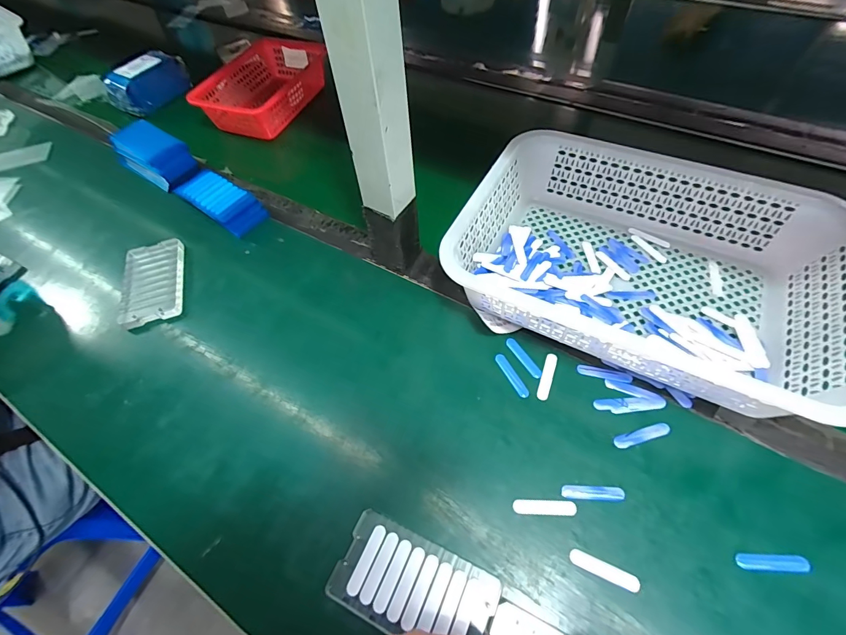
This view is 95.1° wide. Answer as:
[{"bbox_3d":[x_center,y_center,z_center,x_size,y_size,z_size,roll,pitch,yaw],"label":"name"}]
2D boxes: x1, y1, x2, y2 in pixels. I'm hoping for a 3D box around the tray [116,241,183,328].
[{"bbox_3d":[-0.339,-0.045,0.484,0.067,0.015,0.119,-16,58,-6],"label":"tray"}]

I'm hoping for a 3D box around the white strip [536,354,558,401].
[{"bbox_3d":[0.124,0.058,0.386,0.012,0.004,0.051,18,61,15],"label":"white strip"}]

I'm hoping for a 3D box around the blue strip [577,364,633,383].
[{"bbox_3d":[0.180,0.055,0.384,0.050,0.004,0.011,11,59,11],"label":"blue strip"}]

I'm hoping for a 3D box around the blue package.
[{"bbox_3d":[-0.514,-0.434,0.729,0.058,0.078,0.143,28,64,20],"label":"blue package"}]

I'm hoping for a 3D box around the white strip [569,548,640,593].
[{"bbox_3d":[0.142,0.197,0.302,0.051,0.004,0.012,19,61,16],"label":"white strip"}]

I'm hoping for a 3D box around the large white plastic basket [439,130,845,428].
[{"bbox_3d":[0.225,-0.061,0.409,0.357,0.082,0.251,22,62,17],"label":"large white plastic basket"}]

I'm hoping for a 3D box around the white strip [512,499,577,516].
[{"bbox_3d":[0.103,0.161,0.328,0.051,0.004,0.012,-1,58,4],"label":"white strip"}]

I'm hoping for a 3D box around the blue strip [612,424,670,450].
[{"bbox_3d":[0.199,0.107,0.351,0.052,0.004,0.013,-16,58,-6],"label":"blue strip"}]

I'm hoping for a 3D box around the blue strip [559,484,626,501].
[{"bbox_3d":[0.145,0.149,0.330,0.050,0.004,0.012,1,58,5],"label":"blue strip"}]

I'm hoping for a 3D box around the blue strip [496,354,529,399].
[{"bbox_3d":[0.089,0.058,0.390,0.010,0.004,0.050,-26,59,-12],"label":"blue strip"}]

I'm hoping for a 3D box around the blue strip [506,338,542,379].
[{"bbox_3d":[0.103,0.041,0.398,0.011,0.004,0.050,-29,60,-13],"label":"blue strip"}]

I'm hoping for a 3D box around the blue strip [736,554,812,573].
[{"bbox_3d":[0.270,0.189,0.298,0.052,0.005,0.011,0,58,4],"label":"blue strip"}]

